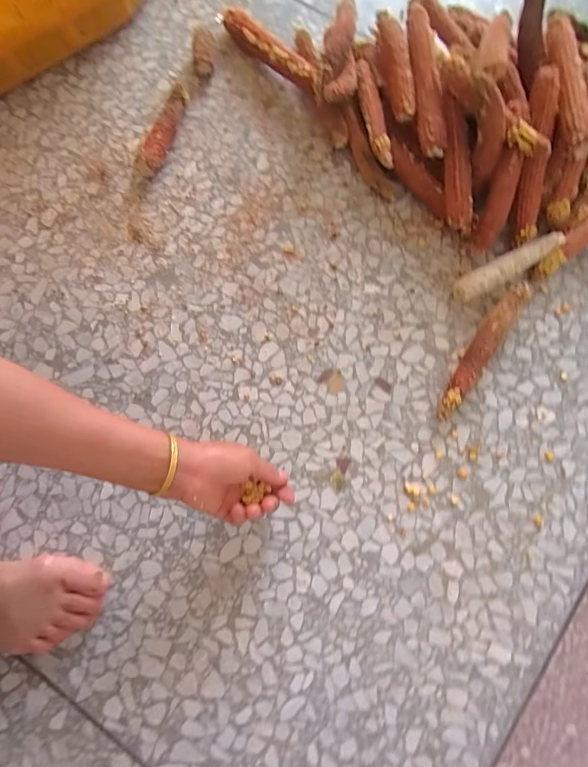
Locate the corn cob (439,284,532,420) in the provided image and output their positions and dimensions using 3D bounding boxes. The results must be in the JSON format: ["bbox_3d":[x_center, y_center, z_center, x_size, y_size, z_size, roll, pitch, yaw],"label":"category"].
[{"bbox_3d":[0.230,-0.042,0.498,0.030,0.032,0.197,36,80,7],"label":"corn cob"}]

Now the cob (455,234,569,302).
[{"bbox_3d":[0.275,-0.148,0.520,0.150,0.034,0.029,-28,80,-6],"label":"cob"}]

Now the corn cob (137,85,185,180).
[{"bbox_3d":[-0.186,-0.355,0.573,0.027,0.029,0.137,16,79,3],"label":"corn cob"}]

